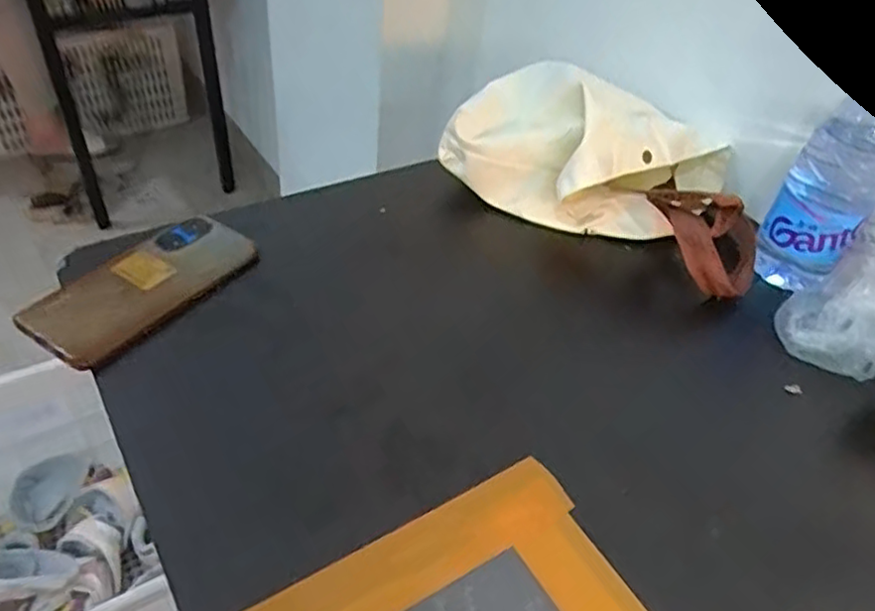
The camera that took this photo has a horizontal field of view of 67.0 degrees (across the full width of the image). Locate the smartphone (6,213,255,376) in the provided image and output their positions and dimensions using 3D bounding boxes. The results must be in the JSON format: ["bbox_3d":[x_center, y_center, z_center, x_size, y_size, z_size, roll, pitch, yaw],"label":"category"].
[{"bbox_3d":[-0.218,-0.017,0.496,0.075,0.012,0.162,34,47,14],"label":"smartphone"}]

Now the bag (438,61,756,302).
[{"bbox_3d":[0.176,-0.143,0.625,0.286,0.099,0.190,26,45,20],"label":"bag"}]

